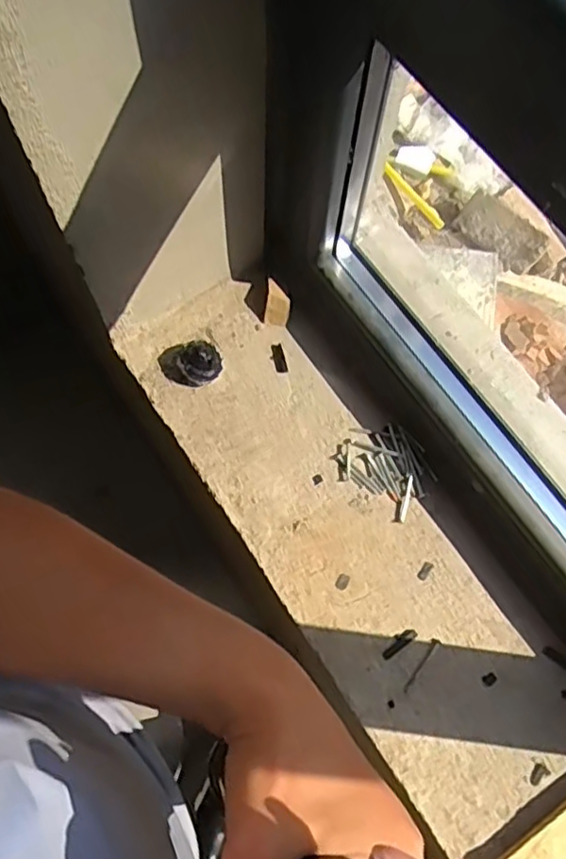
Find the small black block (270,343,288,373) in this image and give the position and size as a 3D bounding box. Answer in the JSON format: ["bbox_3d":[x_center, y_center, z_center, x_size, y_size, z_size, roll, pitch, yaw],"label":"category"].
[{"bbox_3d":[-0.005,-0.081,0.743,0.013,0.007,0.037,-15,71,-5],"label":"small black block"}]

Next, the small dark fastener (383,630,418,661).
[{"bbox_3d":[0.115,0.212,0.650,0.041,0.004,0.013,-35,74,-12],"label":"small dark fastener"}]

